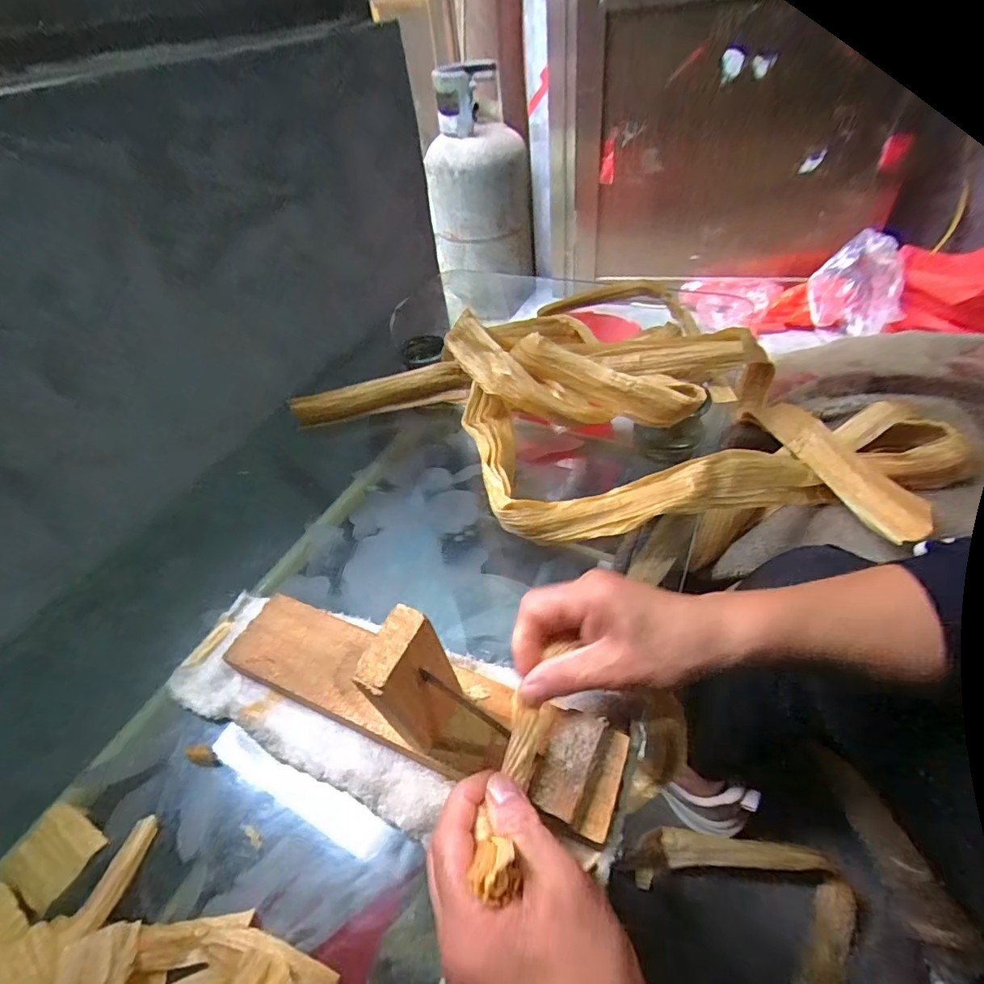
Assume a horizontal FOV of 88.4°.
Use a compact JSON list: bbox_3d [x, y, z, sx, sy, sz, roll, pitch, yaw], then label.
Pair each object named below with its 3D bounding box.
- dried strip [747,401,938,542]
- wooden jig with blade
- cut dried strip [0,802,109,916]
[{"bbox_3d":[0.337,-0.039,0.523,0.040,0.054,0.274,-6,33,1],"label":"dried strip"},{"bbox_3d":[-0.059,0.100,0.299,0.272,0.112,0.065,13,49,22],"label":"wooden jig with blade"},{"bbox_3d":[-0.264,0.217,0.302,0.051,0.004,0.044,15,49,21],"label":"cut dried strip"}]

